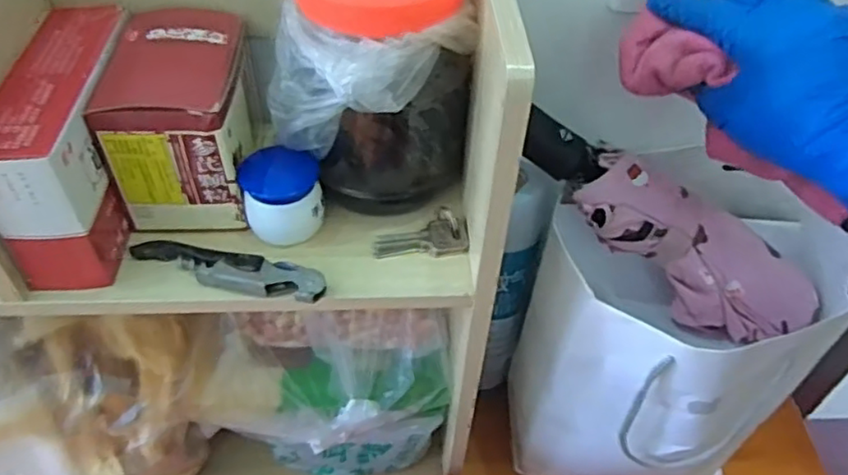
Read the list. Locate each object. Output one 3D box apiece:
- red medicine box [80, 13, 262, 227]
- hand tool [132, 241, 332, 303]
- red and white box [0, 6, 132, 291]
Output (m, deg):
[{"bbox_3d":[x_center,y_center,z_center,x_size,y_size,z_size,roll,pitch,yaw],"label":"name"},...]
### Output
[{"bbox_3d":[-0.142,-0.071,0.398,0.074,0.092,0.097,1,47,-2],"label":"red medicine box"},{"bbox_3d":[-0.113,0.018,0.375,0.115,0.010,0.023,10,47,7],"label":"hand tool"},{"bbox_3d":[-0.203,-0.054,0.385,0.048,0.095,0.143,-1,47,-4],"label":"red and white box"}]

